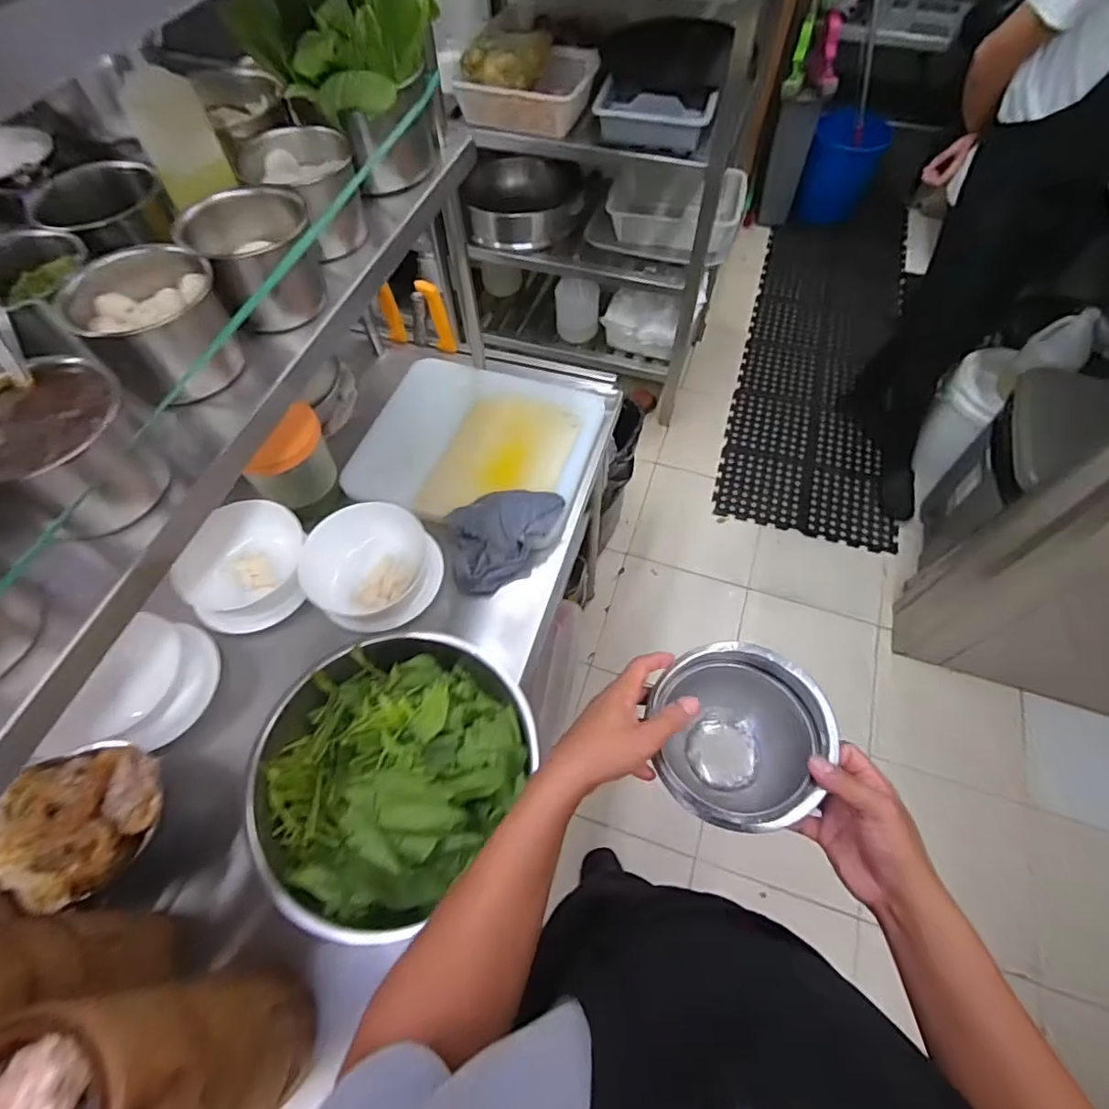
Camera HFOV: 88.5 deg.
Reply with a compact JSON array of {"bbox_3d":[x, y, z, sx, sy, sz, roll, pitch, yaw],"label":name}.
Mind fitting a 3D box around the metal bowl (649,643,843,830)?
[{"bbox_3d":[0.184,0.184,0.575,0.161,0.076,0.169,-4,60,-1],"label":"metal bowl"}]

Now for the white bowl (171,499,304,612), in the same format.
[{"bbox_3d":[-0.486,0.010,0.895,0.175,0.085,0.165,-1,60,1],"label":"white bowl"}]

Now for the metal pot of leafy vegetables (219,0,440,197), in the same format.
[{"bbox_3d":[-0.230,-0.551,0.660,0.137,0.228,0.172,19,62,12],"label":"metal pot of leafy vegetables"}]

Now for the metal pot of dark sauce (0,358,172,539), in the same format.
[{"bbox_3d":[-0.392,-0.082,0.456,0.097,0.099,0.113,23,63,14],"label":"metal pot of dark sauce"}]

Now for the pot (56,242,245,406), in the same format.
[{"bbox_3d":[-0.371,-0.218,0.537,0.117,0.095,0.126,-1,60,1],"label":"pot"}]

